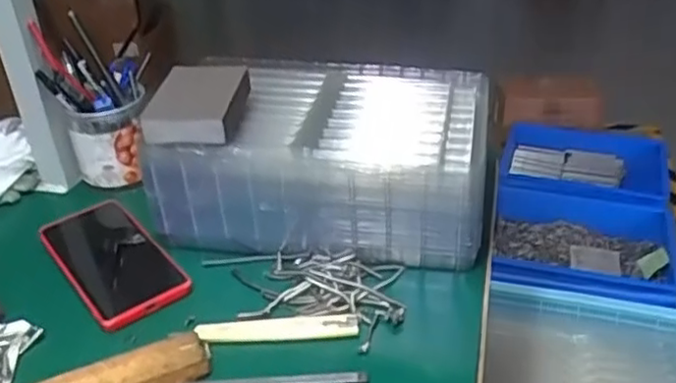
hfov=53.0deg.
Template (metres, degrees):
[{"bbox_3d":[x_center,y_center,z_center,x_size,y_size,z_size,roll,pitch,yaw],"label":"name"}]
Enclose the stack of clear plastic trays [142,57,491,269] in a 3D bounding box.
[{"bbox_3d":[-0.007,-0.032,0.624,0.276,0.111,0.172,6,35,10],"label":"stack of clear plastic trays"}]

